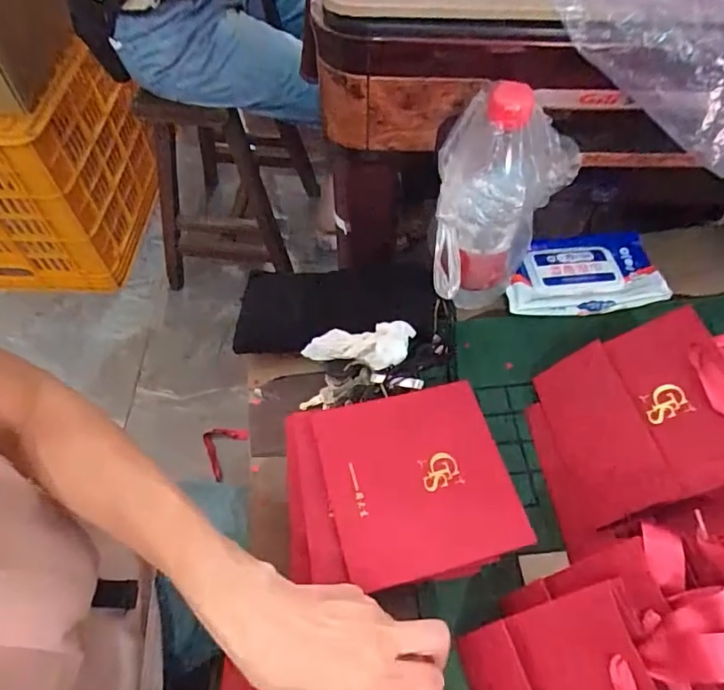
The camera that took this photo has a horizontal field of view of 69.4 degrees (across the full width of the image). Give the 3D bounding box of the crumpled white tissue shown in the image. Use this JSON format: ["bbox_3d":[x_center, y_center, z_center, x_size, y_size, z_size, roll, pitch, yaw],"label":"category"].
[{"bbox_3d":[-0.003,0.005,0.487,0.097,0.045,0.033,1,57,0],"label":"crumpled white tissue"}]

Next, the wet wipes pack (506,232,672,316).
[{"bbox_3d":[0.231,-0.078,0.552,0.161,0.026,0.096,-2,57,-2],"label":"wet wipes pack"}]

